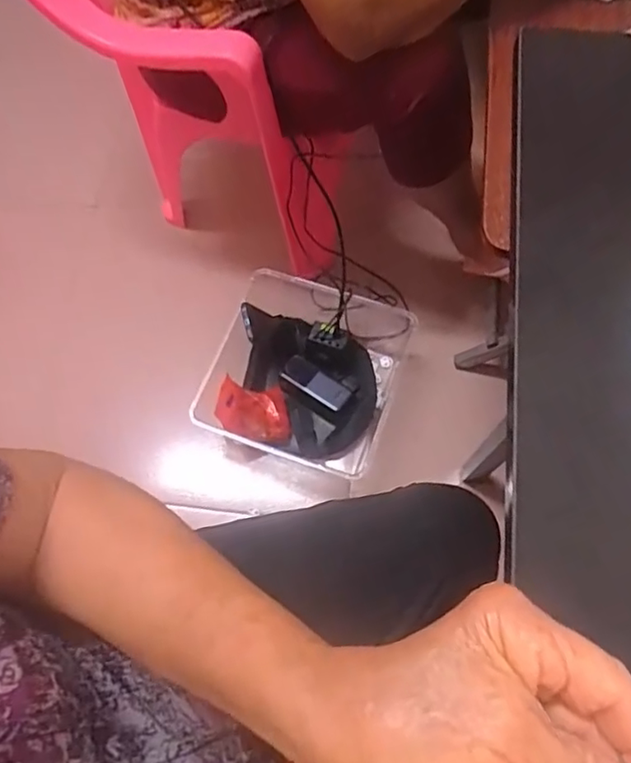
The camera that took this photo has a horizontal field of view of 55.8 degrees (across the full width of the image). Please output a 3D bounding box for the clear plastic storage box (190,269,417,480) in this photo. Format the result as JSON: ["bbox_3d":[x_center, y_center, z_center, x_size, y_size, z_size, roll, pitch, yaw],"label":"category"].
[{"bbox_3d":[-0.017,-0.016,1.048,0.302,0.152,0.326,17,71,10],"label":"clear plastic storage box"}]

